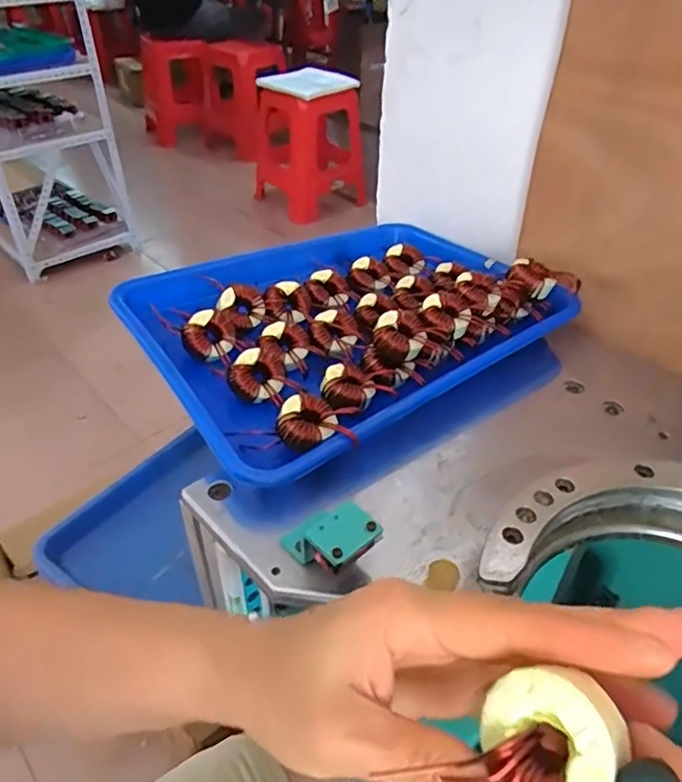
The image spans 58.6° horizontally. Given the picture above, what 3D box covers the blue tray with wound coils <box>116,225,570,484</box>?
[{"bbox_3d":[0.009,-0.068,0.502,0.329,0.045,0.250,-25,47,-28],"label":"blue tray with wound coils"}]

